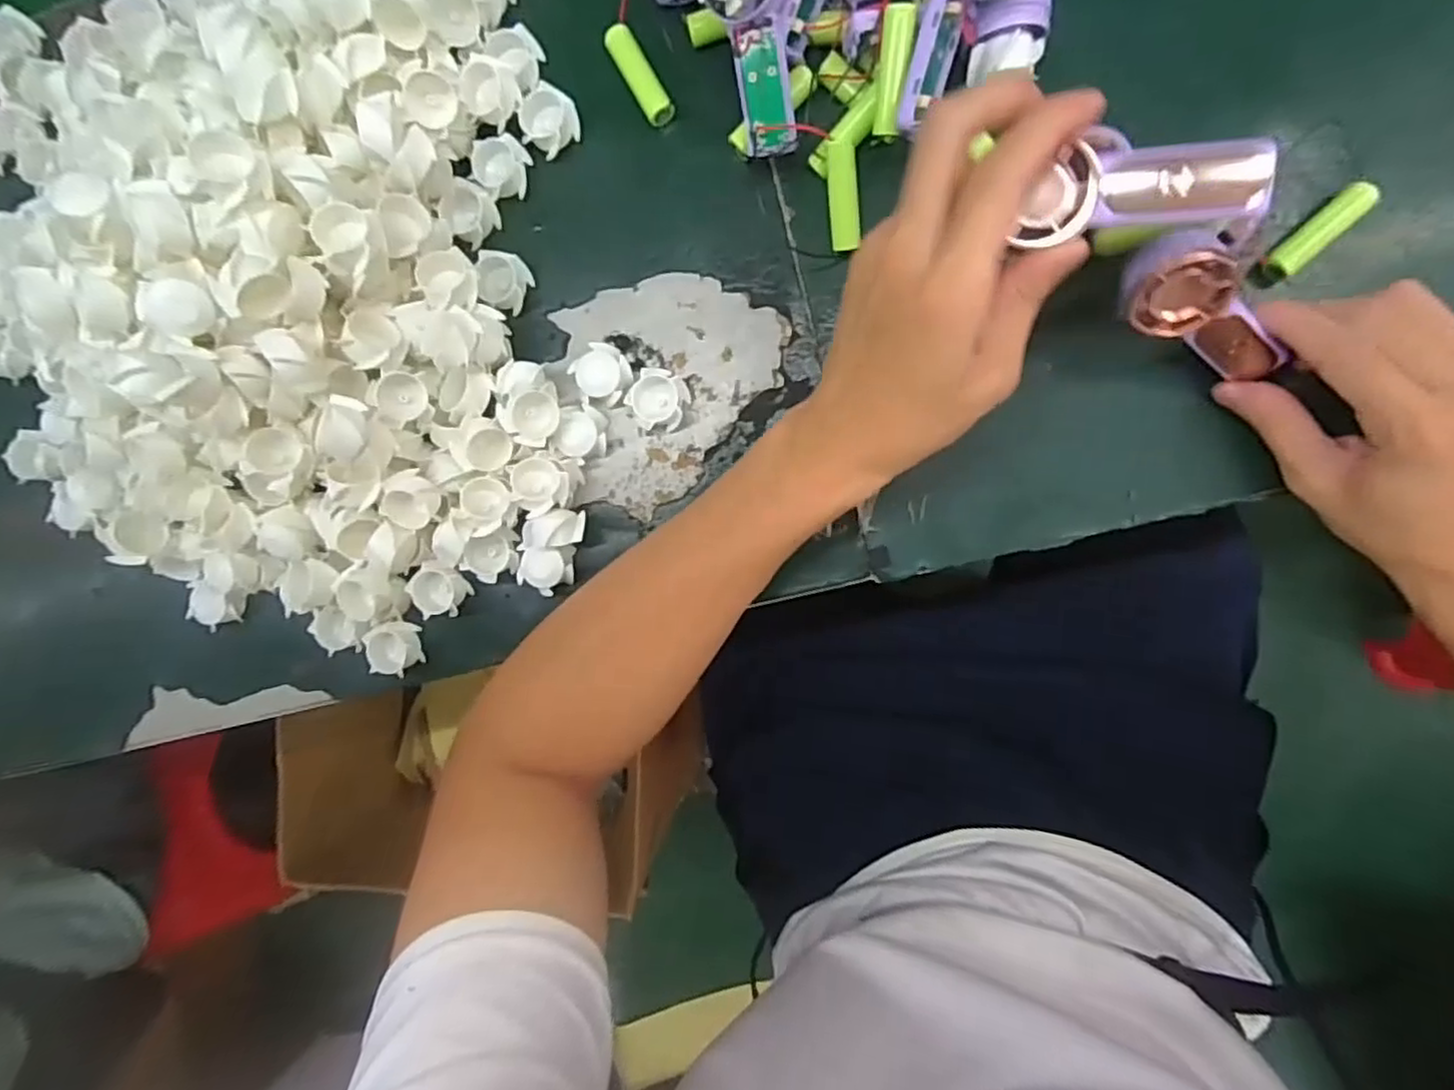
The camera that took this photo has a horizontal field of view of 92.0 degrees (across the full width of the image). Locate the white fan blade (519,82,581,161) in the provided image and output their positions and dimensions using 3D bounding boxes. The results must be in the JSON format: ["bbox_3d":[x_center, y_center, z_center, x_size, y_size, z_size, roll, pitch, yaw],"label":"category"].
[{"bbox_3d":[-0.093,-0.222,0.369,0.028,0.016,0.030,1,94,8],"label":"white fan blade"}]

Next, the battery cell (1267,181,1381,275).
[{"bbox_3d":[0.276,-0.146,0.328,0.049,0.016,0.014,-44,87,9],"label":"battery cell"}]

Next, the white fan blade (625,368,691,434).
[{"bbox_3d":[-0.036,-0.076,0.375,0.029,0.017,0.032,33,98,5],"label":"white fan blade"}]

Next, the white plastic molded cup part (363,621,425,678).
[{"bbox_3d":[-0.188,0.059,0.399,0.028,0.020,0.030,1,94,8],"label":"white plastic molded cup part"}]

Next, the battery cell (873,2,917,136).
[{"bbox_3d":[0.074,-0.212,0.315,0.014,0.014,0.049,7,113,8],"label":"battery cell"}]

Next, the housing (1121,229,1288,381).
[{"bbox_3d":[0.211,-0.098,0.304,0.091,0.028,0.037,22,98,-28],"label":"housing"}]

